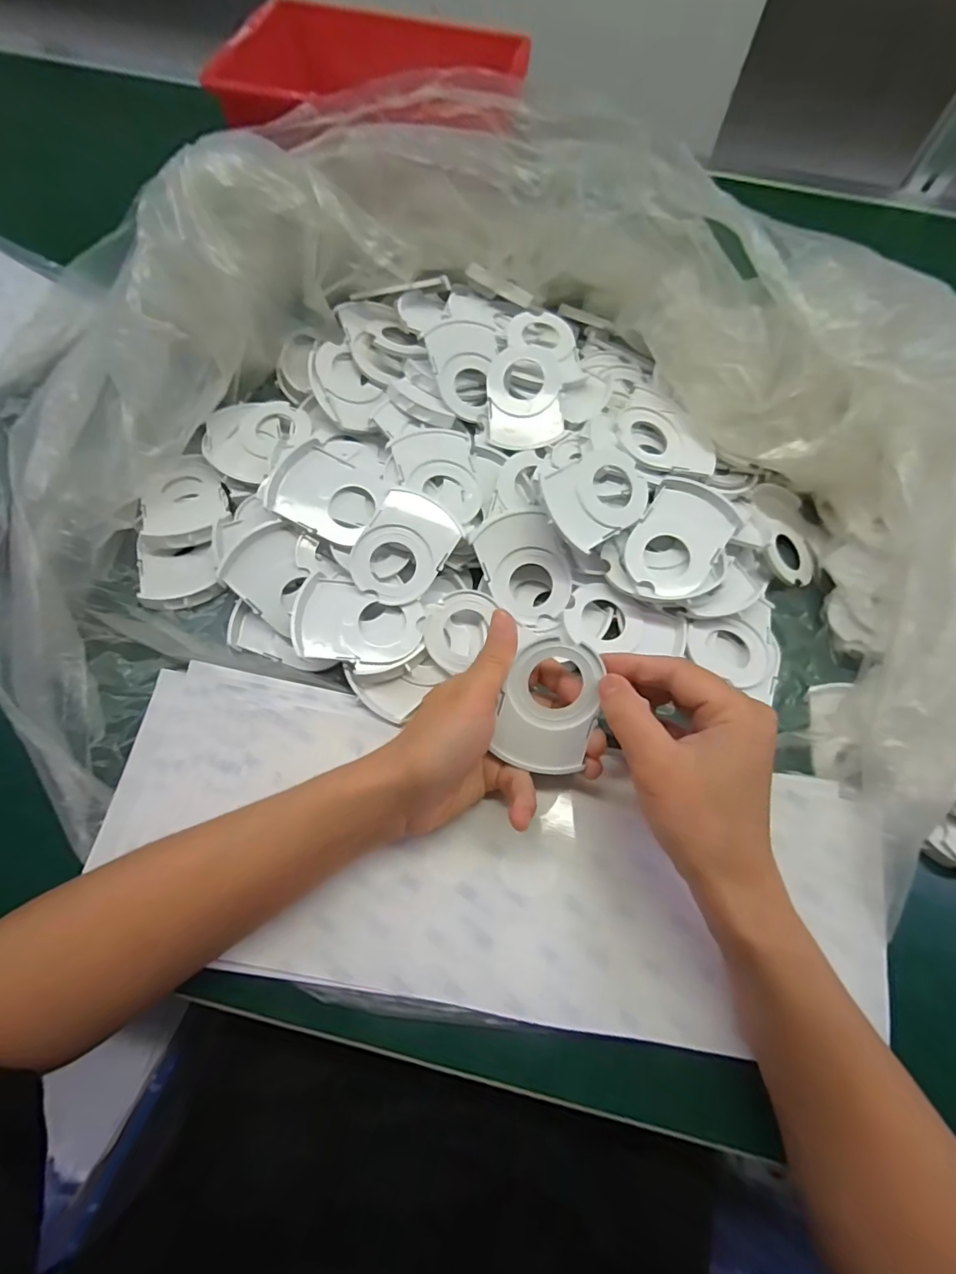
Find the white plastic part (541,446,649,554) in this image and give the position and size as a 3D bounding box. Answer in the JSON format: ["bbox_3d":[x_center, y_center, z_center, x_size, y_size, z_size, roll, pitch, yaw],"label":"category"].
[{"bbox_3d":[0.079,-0.093,0.324,0.075,0.006,0.054,-34,96,-18],"label":"white plastic part"}]

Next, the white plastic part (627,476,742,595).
[{"bbox_3d":[0.132,-0.064,0.325,0.054,0.014,0.080,31,69,11],"label":"white plastic part"}]

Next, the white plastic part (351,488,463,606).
[{"bbox_3d":[-0.047,-0.057,0.323,0.055,0.005,0.072,28,81,-4],"label":"white plastic part"}]

